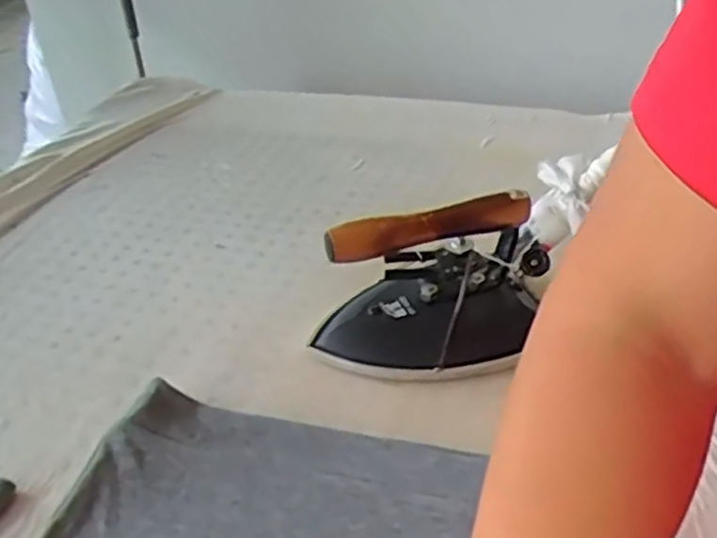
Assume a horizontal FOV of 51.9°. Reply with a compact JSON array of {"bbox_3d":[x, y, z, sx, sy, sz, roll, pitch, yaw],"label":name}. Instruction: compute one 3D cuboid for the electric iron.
[{"bbox_3d":[0.060,0.011,0.603,0.197,0.114,0.103,-10,35,-6],"label":"electric iron"}]

